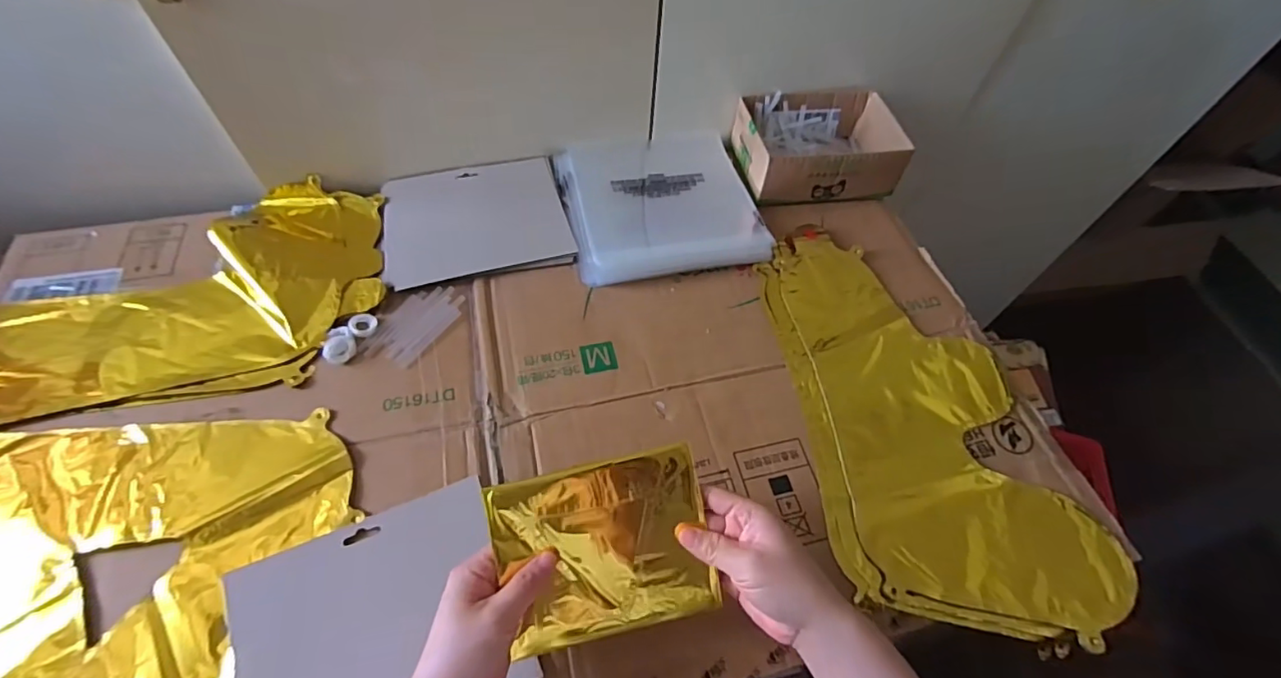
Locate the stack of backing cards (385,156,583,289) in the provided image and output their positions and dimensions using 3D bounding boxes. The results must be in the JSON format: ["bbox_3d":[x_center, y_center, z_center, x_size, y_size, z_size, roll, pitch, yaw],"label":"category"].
[{"bbox_3d":[-0.186,-0.139,0.630,0.199,0.013,0.167,-12,59,-12],"label":"stack of backing cards"}]

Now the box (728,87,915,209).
[{"bbox_3d":[0.216,-0.243,0.685,0.183,0.060,0.140,-3,58,-7],"label":"box"}]

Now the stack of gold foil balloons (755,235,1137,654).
[{"bbox_3d":[0.263,0.062,0.532,0.235,0.015,0.402,-4,58,-7],"label":"stack of gold foil balloons"}]

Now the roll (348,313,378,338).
[{"bbox_3d":[-0.270,-0.014,0.541,0.024,0.007,0.026,2,58,-3],"label":"roll"}]

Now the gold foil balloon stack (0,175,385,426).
[{"bbox_3d":[-0.468,-0.046,0.554,0.390,0.033,0.247,-9,57,-6],"label":"gold foil balloon stack"}]

